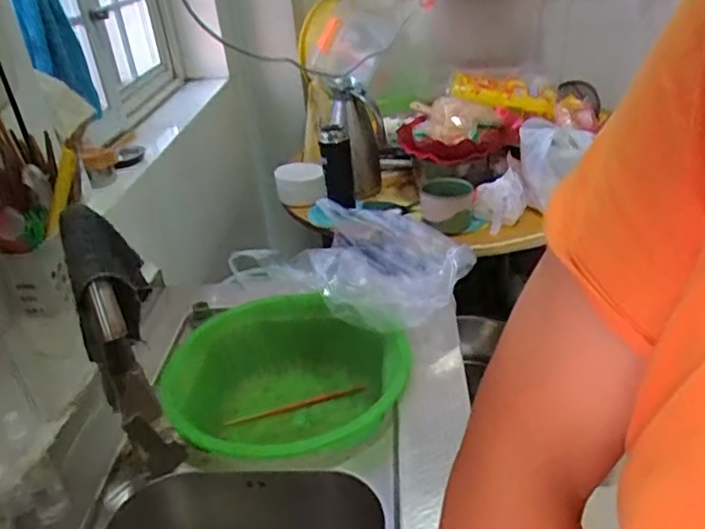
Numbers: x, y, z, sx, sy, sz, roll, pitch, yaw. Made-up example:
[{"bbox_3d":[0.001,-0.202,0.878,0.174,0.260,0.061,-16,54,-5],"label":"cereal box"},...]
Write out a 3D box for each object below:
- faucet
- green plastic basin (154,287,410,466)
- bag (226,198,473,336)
[{"bbox_3d":[-0.211,0.102,0.575,0.063,0.324,0.172,-18,33,-18],"label":"faucet"},{"bbox_3d":[-0.089,0.191,0.878,0.325,0.134,0.316,-4,31,3],"label":"green plastic basin"},{"bbox_3d":[0.012,-0.010,1.005,0.380,0.093,0.277,22,41,38],"label":"bag"}]

